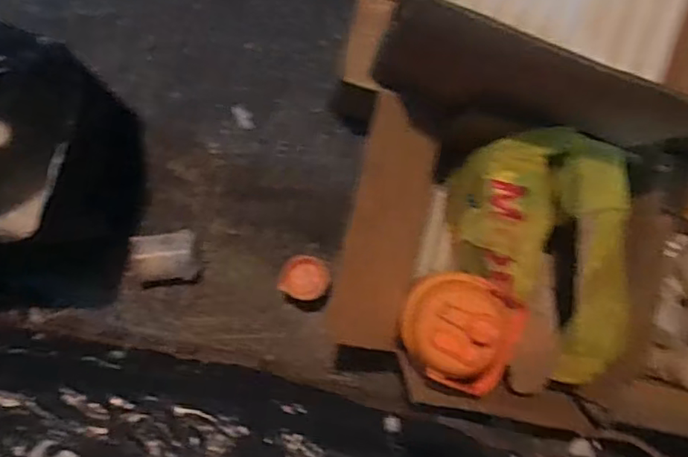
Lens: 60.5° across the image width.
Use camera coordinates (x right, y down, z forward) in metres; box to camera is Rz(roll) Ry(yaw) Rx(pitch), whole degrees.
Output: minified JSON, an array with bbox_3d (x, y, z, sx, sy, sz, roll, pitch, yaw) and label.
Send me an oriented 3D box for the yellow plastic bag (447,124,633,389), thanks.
[{"bbox_3d":[0.248,0.027,0.765,0.200,0.119,0.308,5,89,-7],"label":"yellow plastic bag"}]

